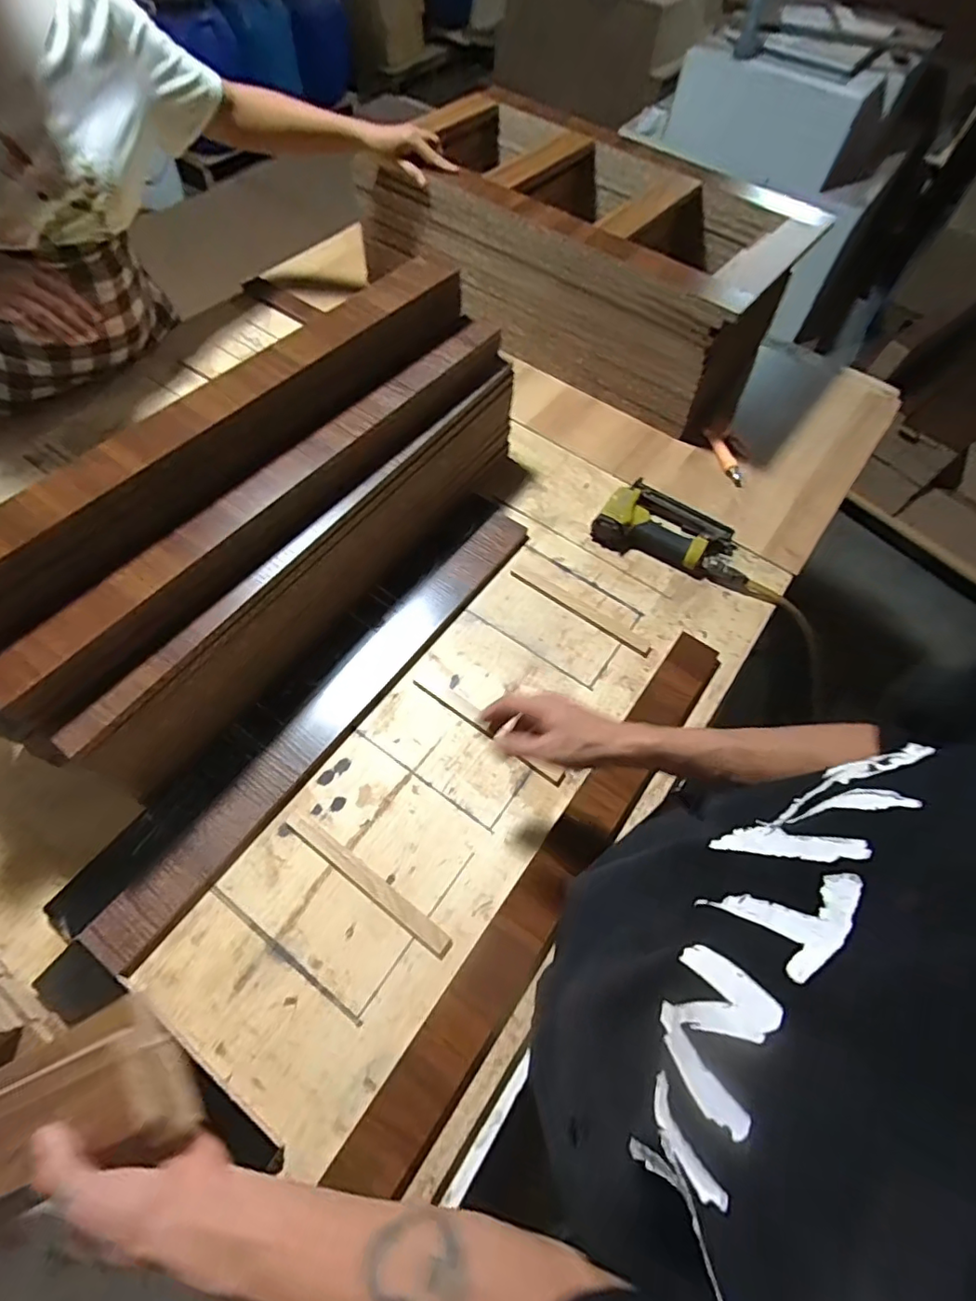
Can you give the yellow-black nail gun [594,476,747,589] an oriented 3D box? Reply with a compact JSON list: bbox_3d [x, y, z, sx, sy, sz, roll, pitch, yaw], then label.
[{"bbox_3d":[0.302,-0.197,0.897,0.236,0.051,0.134,22,63,9],"label":"yellow-black nail gun"}]

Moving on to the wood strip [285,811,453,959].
[{"bbox_3d":[-0.138,0.262,0.640,0.233,0.007,0.027,34,65,14],"label":"wood strip"}]

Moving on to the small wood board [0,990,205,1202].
[{"bbox_3d":[-0.349,0.344,0.400,0.268,0.049,0.086,-26,64,2],"label":"small wood board"}]

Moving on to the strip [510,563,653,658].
[{"bbox_3d":[0.137,-0.063,0.835,0.233,0.010,0.028,34,65,14],"label":"strip"}]

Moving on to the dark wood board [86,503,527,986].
[{"bbox_3d":[-0.182,0.054,0.742,0.076,0.027,0.743,34,65,14],"label":"dark wood board"}]

